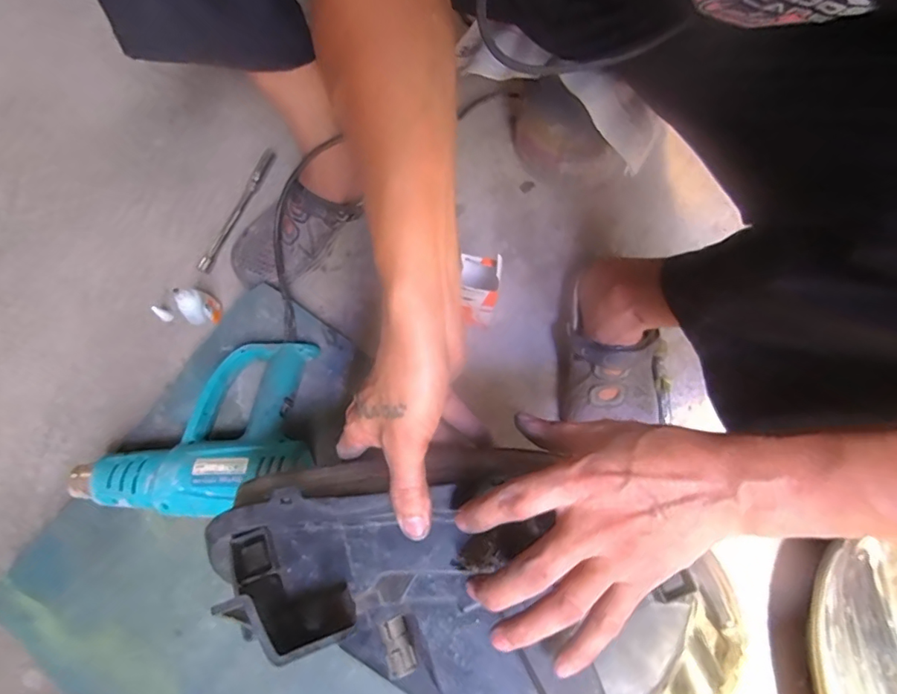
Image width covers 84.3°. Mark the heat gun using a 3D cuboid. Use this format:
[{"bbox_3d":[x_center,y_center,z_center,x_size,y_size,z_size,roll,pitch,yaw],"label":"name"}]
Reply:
[{"bbox_3d":[-0.272,0.090,0.540,0.244,0.070,0.183,-6,72,-3],"label":"heat gun"}]

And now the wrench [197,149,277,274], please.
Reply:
[{"bbox_3d":[-0.294,-0.192,0.692,0.019,0.016,0.200,21,73,6],"label":"wrench"}]

